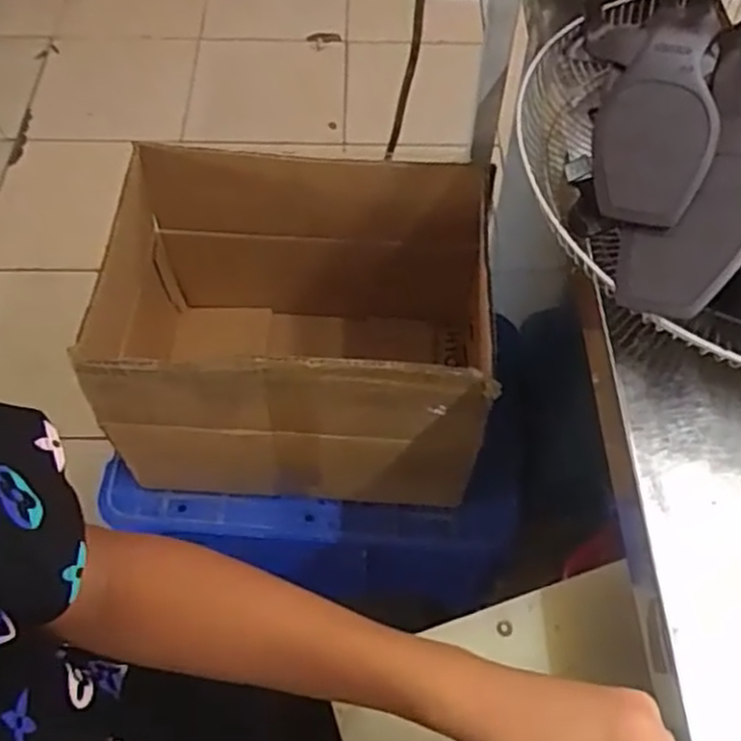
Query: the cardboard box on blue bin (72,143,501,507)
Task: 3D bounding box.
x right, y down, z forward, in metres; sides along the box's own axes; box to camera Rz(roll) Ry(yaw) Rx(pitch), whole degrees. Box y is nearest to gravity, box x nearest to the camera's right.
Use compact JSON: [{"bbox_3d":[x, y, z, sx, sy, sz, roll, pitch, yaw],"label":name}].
[{"bbox_3d":[-0.093,-0.037,0.970,0.446,0.352,0.318,6,59,2],"label":"cardboard box on blue bin"}]

